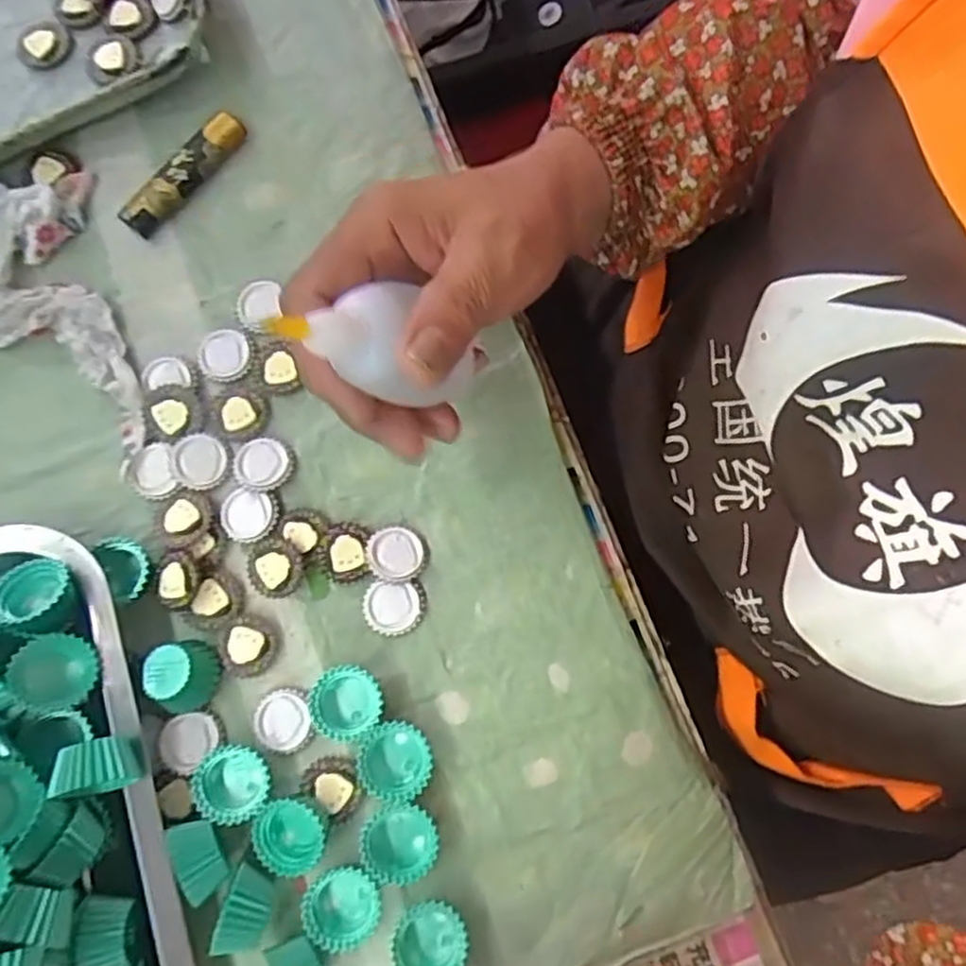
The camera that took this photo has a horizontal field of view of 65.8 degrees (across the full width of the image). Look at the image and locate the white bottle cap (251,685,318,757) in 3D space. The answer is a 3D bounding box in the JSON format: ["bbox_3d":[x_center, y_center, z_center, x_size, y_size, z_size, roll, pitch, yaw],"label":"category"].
[{"bbox_3d":[-0.091,0.108,0.338,0.027,0.005,0.029,0,79,-1],"label":"white bottle cap"}]

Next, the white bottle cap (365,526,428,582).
[{"bbox_3d":[-0.040,0.033,0.352,0.028,0.008,0.026,0,79,-1],"label":"white bottle cap"}]

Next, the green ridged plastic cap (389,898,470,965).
[{"bbox_3d":[-0.022,0.193,0.314,0.031,0.015,0.029,0,79,-1],"label":"green ridged plastic cap"}]

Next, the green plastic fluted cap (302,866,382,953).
[{"bbox_3d":[-0.061,0.180,0.318,0.030,0.016,0.030,0,79,-1],"label":"green plastic fluted cap"}]

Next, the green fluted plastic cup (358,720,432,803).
[{"bbox_3d":[-0.039,0.122,0.331,0.031,0.014,0.032,0,79,-1],"label":"green fluted plastic cup"}]

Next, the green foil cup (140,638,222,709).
[{"bbox_3d":[-0.135,0.084,0.334,0.032,0.018,0.027,23,79,4],"label":"green foil cup"}]

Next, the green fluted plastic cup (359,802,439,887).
[{"bbox_3d":[-0.035,0.154,0.321,0.031,0.016,0.030,0,79,-1],"label":"green fluted plastic cup"}]

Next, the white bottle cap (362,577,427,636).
[{"bbox_3d":[-0.041,0.058,0.348,0.029,0.007,0.024,-5,79,-2],"label":"white bottle cap"}]

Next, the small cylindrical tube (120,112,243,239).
[{"bbox_3d":[-0.155,-0.161,0.388,0.020,0.012,0.078,39,81,6],"label":"small cylindrical tube"}]

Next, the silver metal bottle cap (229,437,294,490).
[{"bbox_3d":[-0.107,-0.009,0.361,0.028,0.006,0.027,0,79,-1],"label":"silver metal bottle cap"}]

